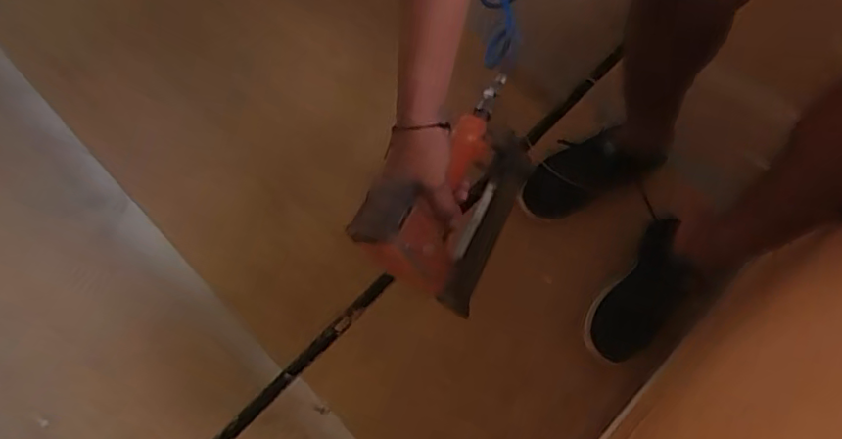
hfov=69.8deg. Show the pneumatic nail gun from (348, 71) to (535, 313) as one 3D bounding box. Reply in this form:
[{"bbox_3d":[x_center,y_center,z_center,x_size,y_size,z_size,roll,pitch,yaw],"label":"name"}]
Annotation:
[{"bbox_3d":[0.028,-0.031,0.643,0.070,0.195,0.263,4,59,34],"label":"pneumatic nail gun"}]

